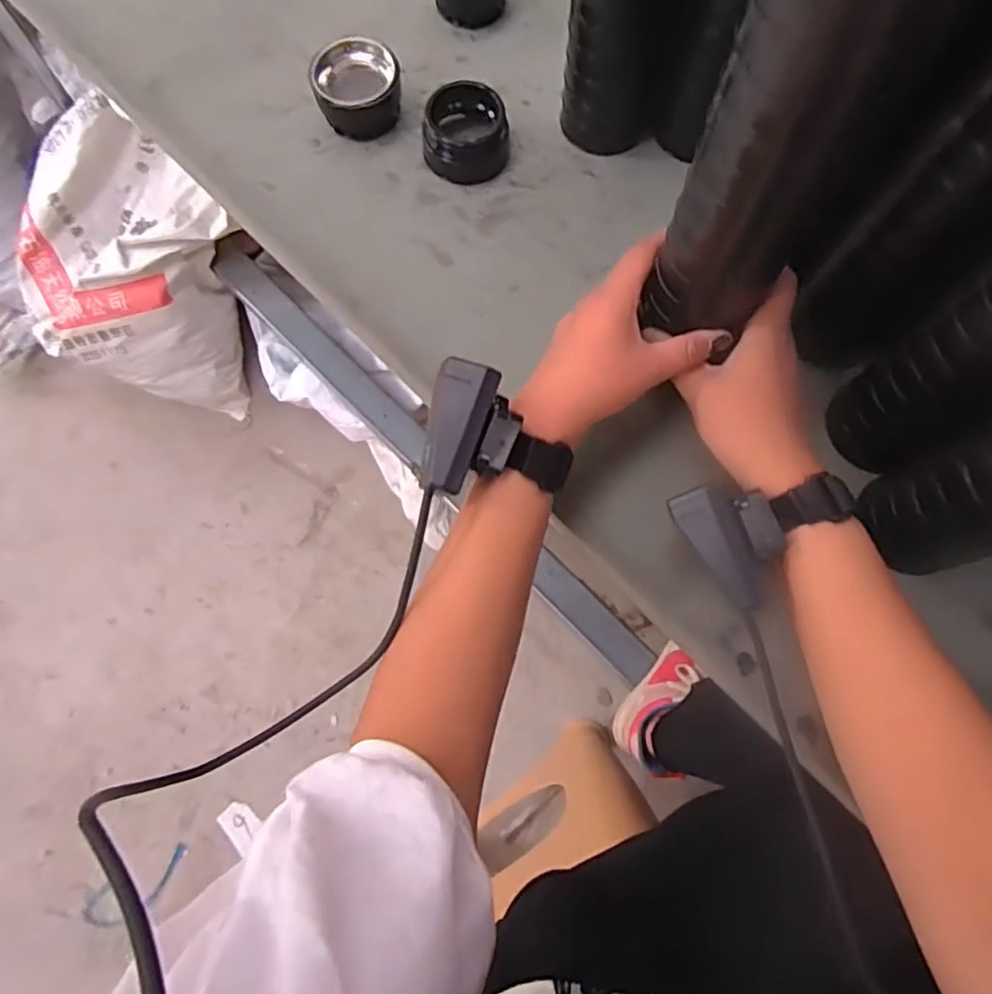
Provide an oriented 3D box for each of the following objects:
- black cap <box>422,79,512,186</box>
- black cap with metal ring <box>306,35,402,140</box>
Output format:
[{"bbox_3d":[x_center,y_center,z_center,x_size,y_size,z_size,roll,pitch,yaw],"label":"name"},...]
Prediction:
[{"bbox_3d":[-0.021,-0.263,0.463,0.064,0.036,0.057,-3,74,-1],"label":"black cap"},{"bbox_3d":[-0.101,-0.298,0.473,0.062,0.044,0.051,-7,74,-2],"label":"black cap with metal ring"}]

